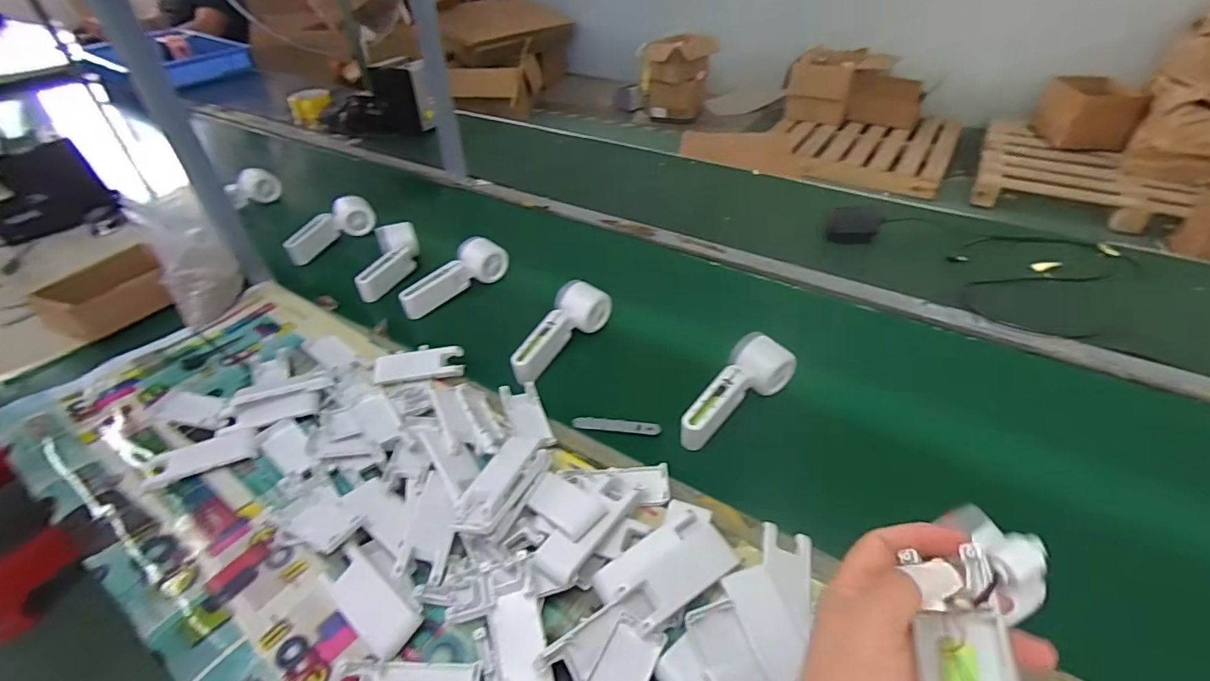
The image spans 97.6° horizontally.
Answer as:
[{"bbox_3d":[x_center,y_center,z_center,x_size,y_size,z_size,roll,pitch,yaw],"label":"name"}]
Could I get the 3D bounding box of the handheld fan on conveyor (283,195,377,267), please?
[{"bbox_3d":[-0.478,-0.196,0.921,0.042,0.057,0.167,18,45,22],"label":"handheld fan on conveyor"}]

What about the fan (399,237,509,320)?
[{"bbox_3d":[-0.222,-0.089,0.785,0.057,0.062,0.169,24,47,27],"label":"fan"}]

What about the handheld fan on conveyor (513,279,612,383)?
[{"bbox_3d":[-0.064,-0.016,0.669,0.052,0.055,0.164,25,48,28],"label":"handheld fan on conveyor"}]

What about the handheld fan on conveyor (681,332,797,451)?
[{"bbox_3d":[0.150,0.060,0.582,0.066,0.046,0.157,24,47,27],"label":"handheld fan on conveyor"}]

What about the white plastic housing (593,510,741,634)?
[{"bbox_3d":[0.050,0.178,0.426,0.106,0.015,0.064,-26,46,-25],"label":"white plastic housing"}]

